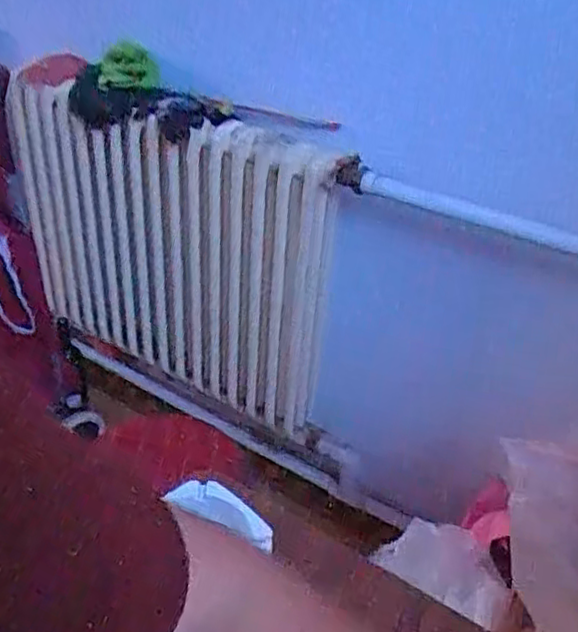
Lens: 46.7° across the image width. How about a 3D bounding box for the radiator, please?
[{"bbox_3d":[-0.239,-0.120,1.328,0.671,0.597,0.106,25,38,25],"label":"radiator"}]

